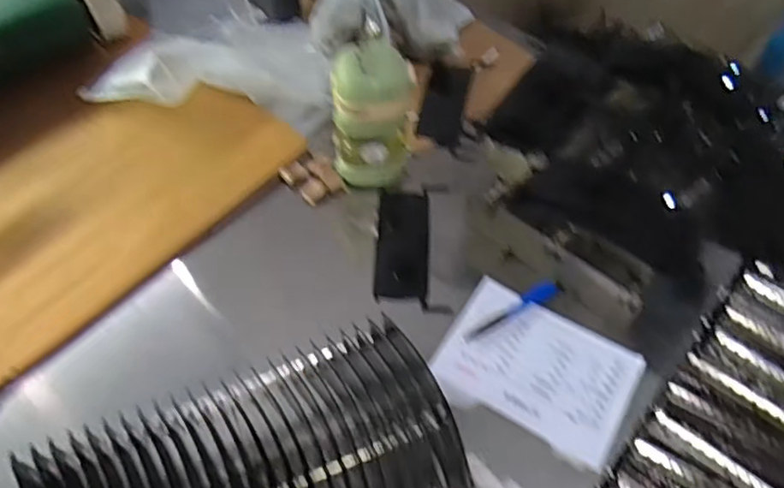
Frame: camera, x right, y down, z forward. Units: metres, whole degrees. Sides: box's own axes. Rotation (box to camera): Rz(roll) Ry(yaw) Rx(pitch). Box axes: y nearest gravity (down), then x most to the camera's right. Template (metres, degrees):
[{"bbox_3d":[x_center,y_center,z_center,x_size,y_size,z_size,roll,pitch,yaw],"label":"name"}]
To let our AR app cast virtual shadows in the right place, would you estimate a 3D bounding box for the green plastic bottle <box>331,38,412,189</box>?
[{"bbox_3d":[-0.024,-0.139,0.690,0.085,0.153,0.068,-4,54,-7],"label":"green plastic bottle"}]

